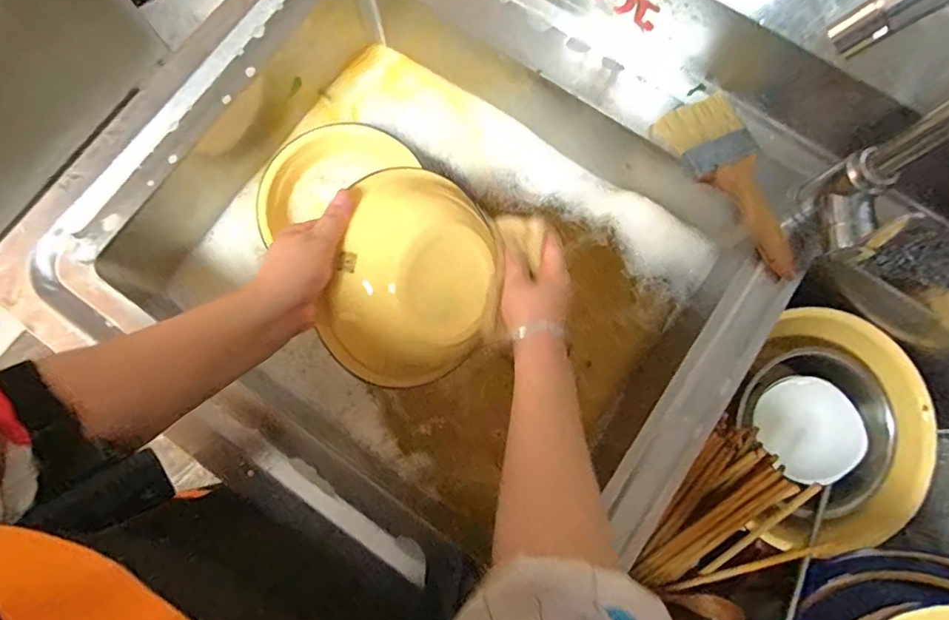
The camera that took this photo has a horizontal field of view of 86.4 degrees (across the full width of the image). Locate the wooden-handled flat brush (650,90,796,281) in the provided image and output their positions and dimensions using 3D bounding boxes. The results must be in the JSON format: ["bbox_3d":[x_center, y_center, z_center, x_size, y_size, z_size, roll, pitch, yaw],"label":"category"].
[{"bbox_3d":[0.255,-0.122,0.474,0.075,0.016,0.185,-33,80,-6],"label":"wooden-handled flat brush"}]

